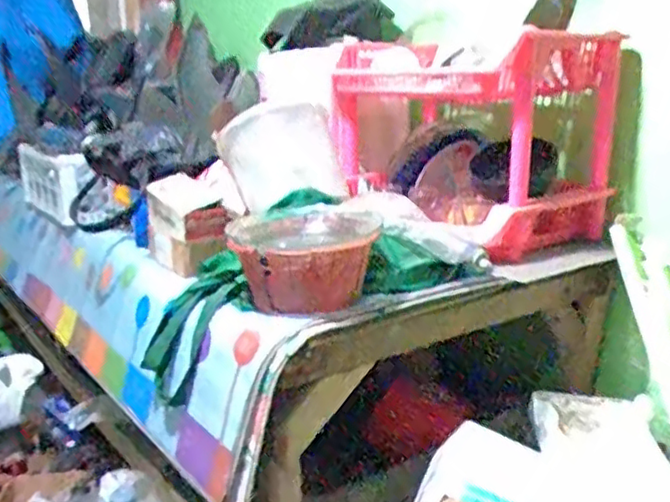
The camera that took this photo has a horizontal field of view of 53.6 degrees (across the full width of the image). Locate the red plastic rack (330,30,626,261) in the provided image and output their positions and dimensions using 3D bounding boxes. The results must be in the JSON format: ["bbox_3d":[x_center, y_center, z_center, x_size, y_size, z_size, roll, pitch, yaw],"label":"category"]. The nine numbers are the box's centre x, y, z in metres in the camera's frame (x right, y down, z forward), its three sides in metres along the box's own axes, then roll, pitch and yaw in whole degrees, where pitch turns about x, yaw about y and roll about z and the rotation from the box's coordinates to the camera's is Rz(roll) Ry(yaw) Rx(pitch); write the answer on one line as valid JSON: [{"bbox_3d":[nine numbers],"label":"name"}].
[{"bbox_3d":[0.242,-0.206,1.217,0.320,0.328,0.445,-12,18,-41],"label":"red plastic rack"}]

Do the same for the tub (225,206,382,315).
[{"bbox_3d":[-0.043,0.013,0.912,0.199,0.111,0.200,1,13,7],"label":"tub"}]

